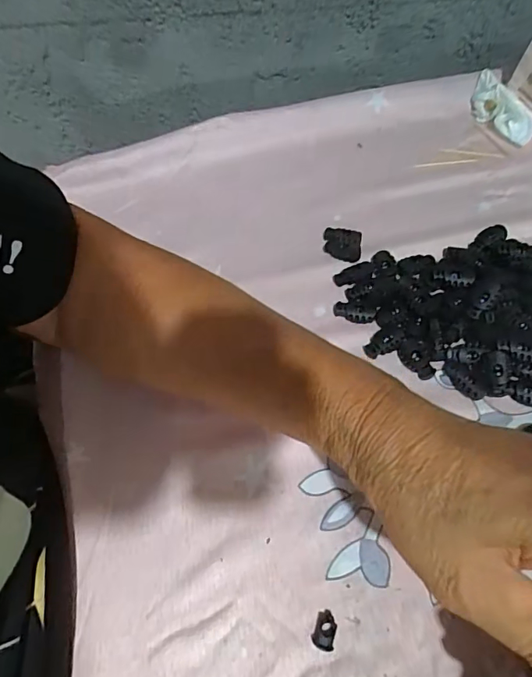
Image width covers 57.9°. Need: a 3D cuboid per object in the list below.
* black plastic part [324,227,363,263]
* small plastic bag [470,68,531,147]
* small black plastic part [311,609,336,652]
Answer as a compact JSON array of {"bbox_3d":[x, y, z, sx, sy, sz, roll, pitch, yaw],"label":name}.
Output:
[{"bbox_3d":[0.059,-0.073,0.376,0.029,0.008,0.033,8,60,6],"label":"black plastic part"},{"bbox_3d":[0.223,-0.219,0.458,0.038,0.022,0.080,-27,62,-14],"label":"small plastic bag"},{"bbox_3d":[0.030,0.149,0.246,0.011,0.007,0.018,12,60,9],"label":"small black plastic part"}]

